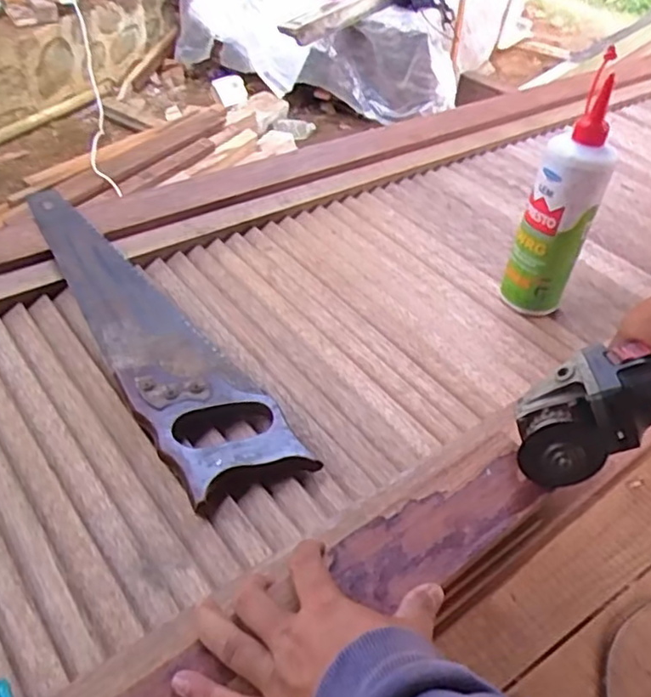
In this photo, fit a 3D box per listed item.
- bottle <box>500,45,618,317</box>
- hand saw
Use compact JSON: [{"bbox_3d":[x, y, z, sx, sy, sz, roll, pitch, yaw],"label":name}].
[{"bbox_3d":[0.232,-0.137,0.651,0.070,0.232,0.057,23,46,17],"label":"bottle"},{"bbox_3d":[-0.189,-0.036,0.637,0.101,0.028,0.478,-23,50,-29],"label":"hand saw"}]

